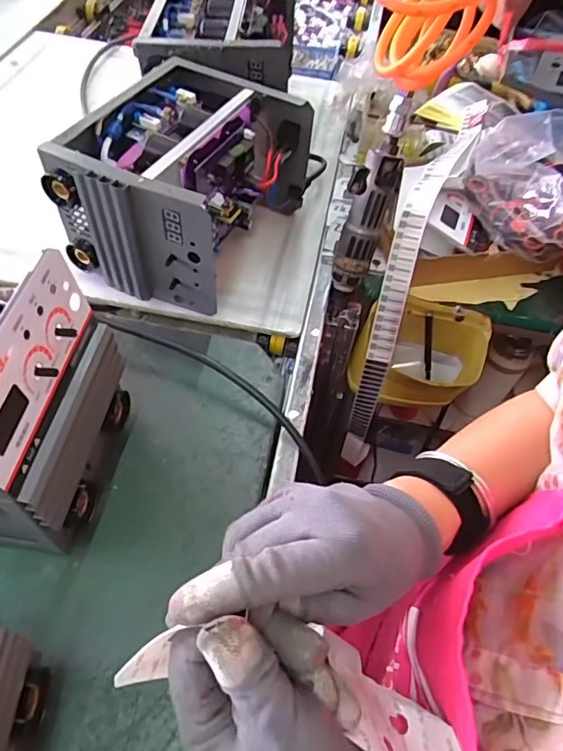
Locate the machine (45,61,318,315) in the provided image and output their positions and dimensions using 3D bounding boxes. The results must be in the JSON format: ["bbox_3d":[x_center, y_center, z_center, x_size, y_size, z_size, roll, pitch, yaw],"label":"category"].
[{"bbox_3d":[-0.103,-0.224,0.592,0.190,0.147,0.250,20,56,9],"label":"machine"}]

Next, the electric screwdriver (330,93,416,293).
[{"bbox_3d":[0.093,-0.183,0.542,0.041,0.197,0.032,20,30,9],"label":"electric screwdriver"}]

